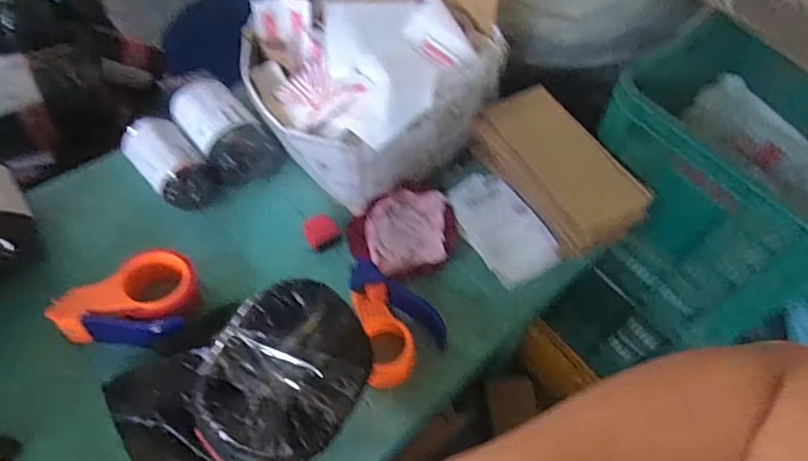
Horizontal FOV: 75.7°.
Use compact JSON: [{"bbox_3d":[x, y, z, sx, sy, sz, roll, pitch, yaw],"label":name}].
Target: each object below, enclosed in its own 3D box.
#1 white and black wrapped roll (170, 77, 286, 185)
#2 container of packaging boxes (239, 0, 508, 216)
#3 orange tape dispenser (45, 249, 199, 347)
[{"bbox_3d":[-0.269,-0.151,0.779,0.093,0.084,0.157,-37,66,-25],"label":"white and black wrapped roll"},{"bbox_3d":[-0.046,-0.240,0.800,0.353,0.153,0.303,-31,64,-23],"label":"container of packaging boxes"},{"bbox_3d":[-0.339,0.084,0.652,0.149,0.059,0.124,4,56,-2],"label":"orange tape dispenser"}]

